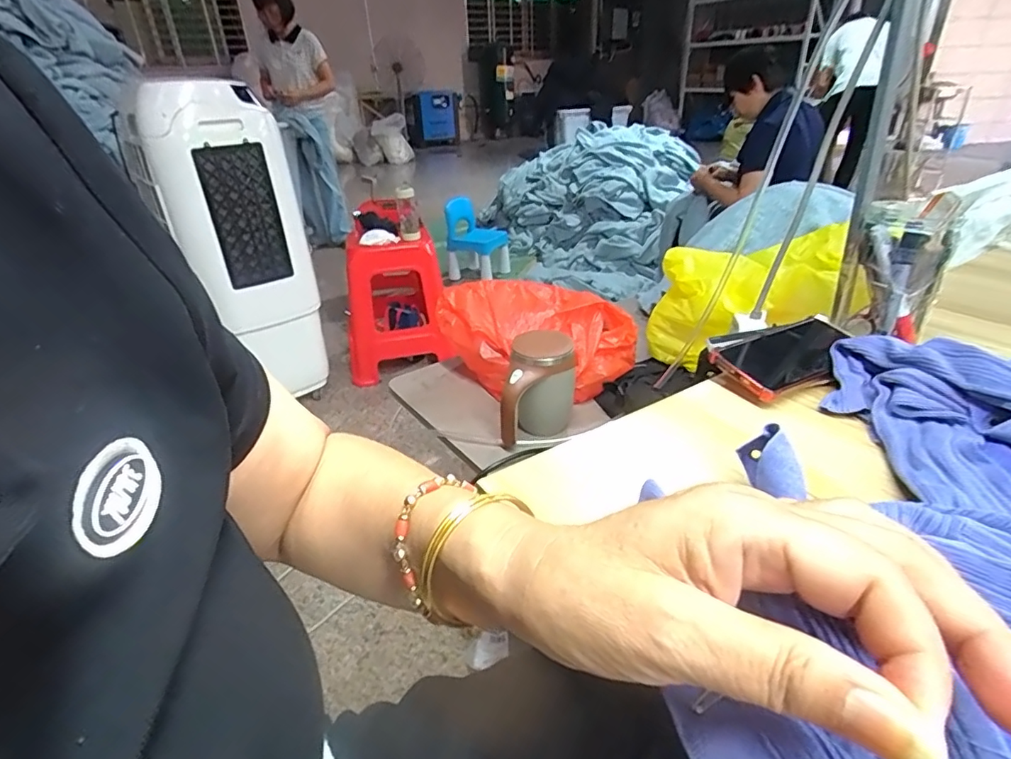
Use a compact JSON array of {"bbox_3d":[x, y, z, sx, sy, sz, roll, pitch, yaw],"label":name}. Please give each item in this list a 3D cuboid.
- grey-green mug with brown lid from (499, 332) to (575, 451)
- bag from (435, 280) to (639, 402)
[{"bbox_3d":[0.046,0.011,0.739,0.092,0.121,0.100,5,30,12],"label":"grey-green mug with brown lid"},{"bbox_3d":[0.047,-0.079,0.903,0.286,0.136,0.196,22,37,36],"label":"bag"}]

